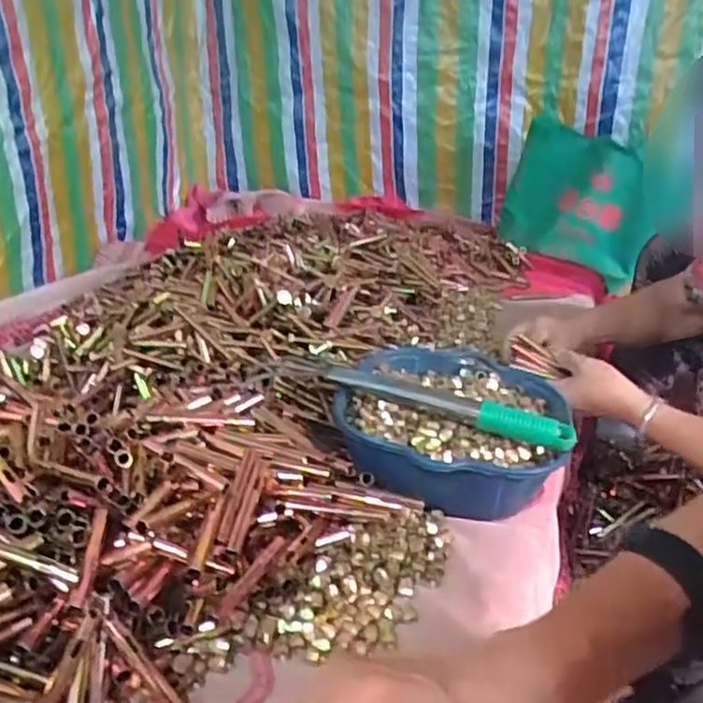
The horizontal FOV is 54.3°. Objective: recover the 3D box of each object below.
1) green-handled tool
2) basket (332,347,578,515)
[{"bbox_3d":[0.060,0.046,0.674,0.306,0.036,0.027,10,25,21],"label":"green-handled tool"},{"bbox_3d":[0.106,0.083,0.713,0.219,0.096,0.228,8,25,17],"label":"basket"}]

